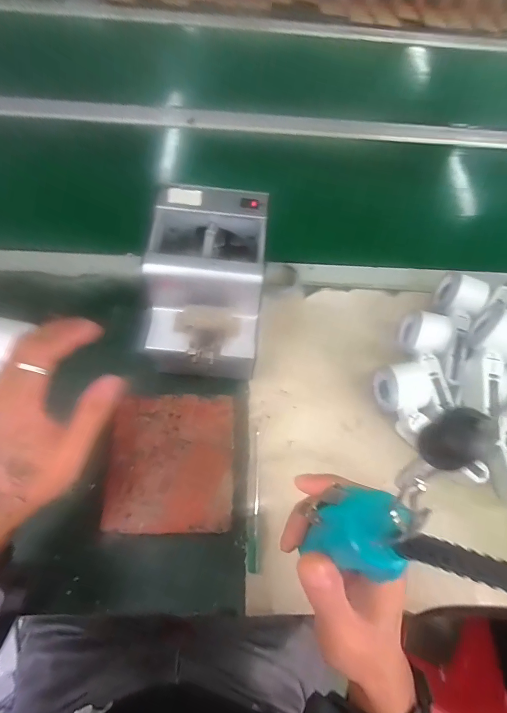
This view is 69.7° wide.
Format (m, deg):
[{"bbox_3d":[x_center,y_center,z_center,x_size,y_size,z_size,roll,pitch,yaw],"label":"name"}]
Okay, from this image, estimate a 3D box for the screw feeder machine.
[{"bbox_3d":[-0.053,-0.086,0.423,0.117,0.118,0.169,5,66,-1],"label":"screw feeder machine"}]

